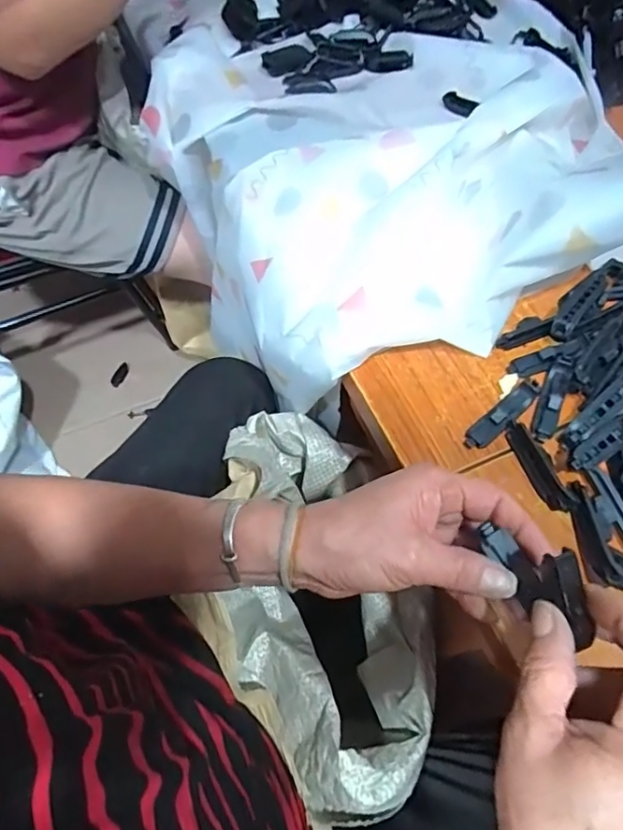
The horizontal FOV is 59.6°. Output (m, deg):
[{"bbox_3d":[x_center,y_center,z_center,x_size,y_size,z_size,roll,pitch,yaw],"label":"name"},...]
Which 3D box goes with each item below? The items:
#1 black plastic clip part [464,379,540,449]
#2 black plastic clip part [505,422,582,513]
[{"bbox_3d":[0.150,-0.001,0.422,0.077,0.011,0.019,-36,69,-17],"label":"black plastic clip part"},{"bbox_3d":[0.169,0.038,0.403,0.020,0.006,0.073,-18,65,-9],"label":"black plastic clip part"}]

